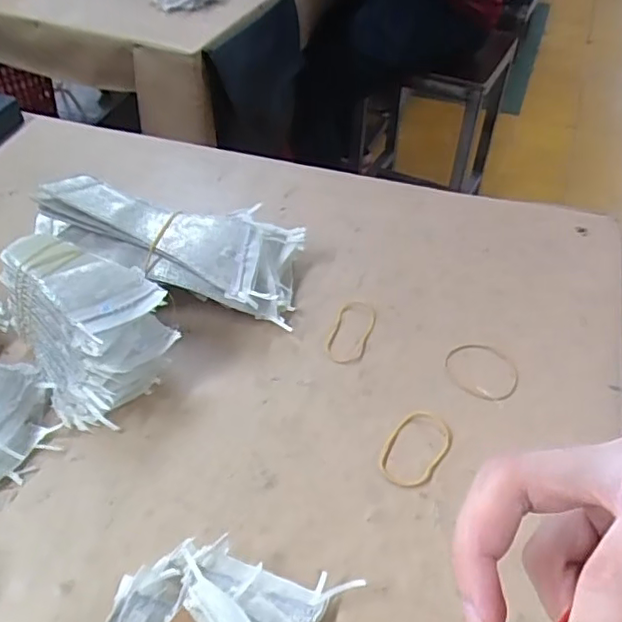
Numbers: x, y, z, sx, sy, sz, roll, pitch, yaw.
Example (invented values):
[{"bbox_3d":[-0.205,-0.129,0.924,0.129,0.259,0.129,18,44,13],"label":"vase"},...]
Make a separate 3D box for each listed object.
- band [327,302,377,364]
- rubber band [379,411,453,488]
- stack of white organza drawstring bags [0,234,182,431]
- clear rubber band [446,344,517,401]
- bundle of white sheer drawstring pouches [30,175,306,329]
[{"bbox_3d":[0.030,0.014,0.451,0.027,0.004,0.061,13,47,12],"label":"band"},{"bbox_3d":[0.065,0.084,0.379,0.035,0.004,0.057,30,52,25],"label":"rubber band"},{"bbox_3d":[-0.145,0.006,0.404,0.085,0.079,0.111,-28,53,-25],"label":"stack of white organza drawstring bags"},{"bbox_3d":[0.119,0.042,0.424,0.050,0.004,0.047,7,46,6],"label":"clear rubber band"},{"bbox_3d":[-0.102,-0.053,0.457,0.190,0.032,0.080,18,47,-5],"label":"bundle of white sheer drawstring pouches"}]

